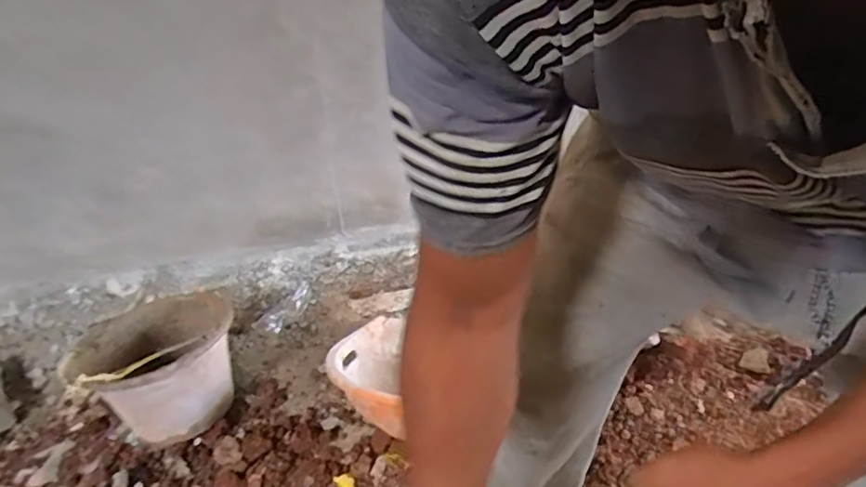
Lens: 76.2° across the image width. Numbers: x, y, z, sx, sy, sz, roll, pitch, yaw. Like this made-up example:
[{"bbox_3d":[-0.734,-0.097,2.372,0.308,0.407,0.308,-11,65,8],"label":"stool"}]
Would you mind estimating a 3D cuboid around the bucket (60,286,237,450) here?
[{"bbox_3d":[-0.526,0.239,1.094,0.270,0.254,0.270,-2,36,2],"label":"bucket"}]

